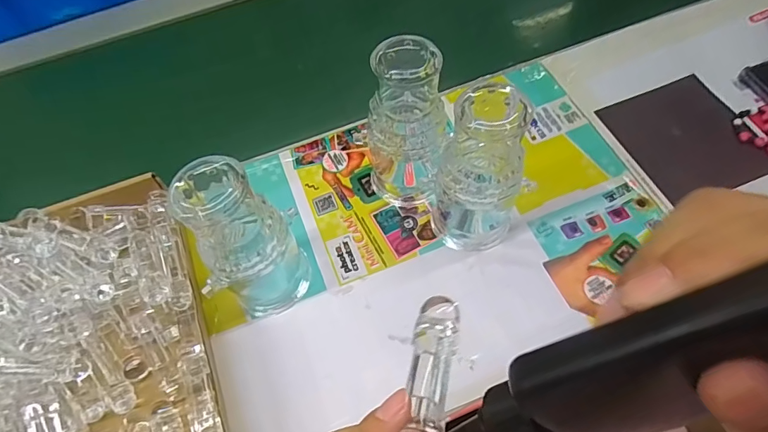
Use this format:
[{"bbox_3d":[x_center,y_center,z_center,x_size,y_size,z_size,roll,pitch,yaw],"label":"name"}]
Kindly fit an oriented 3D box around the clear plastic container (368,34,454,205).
[{"bbox_3d":[0.020,-0.075,0.423,0.069,0.173,0.063,-8,62,-1],"label":"clear plastic container"}]

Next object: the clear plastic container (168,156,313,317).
[{"bbox_3d":[-0.109,0.026,0.380,0.073,0.175,0.066,-16,63,-5],"label":"clear plastic container"}]

